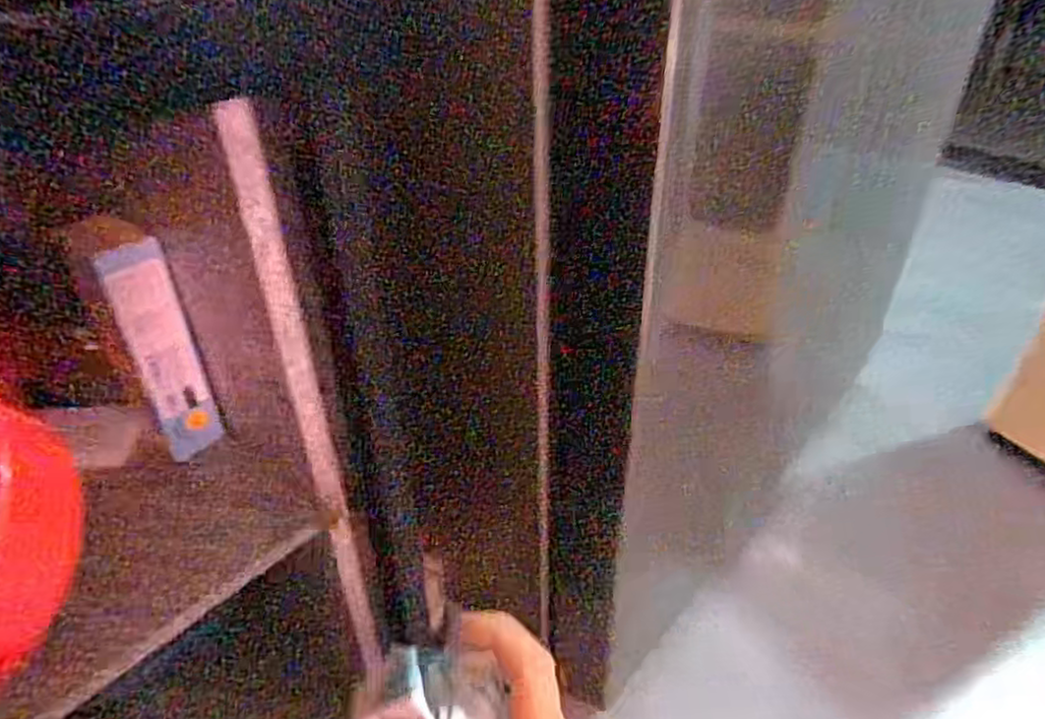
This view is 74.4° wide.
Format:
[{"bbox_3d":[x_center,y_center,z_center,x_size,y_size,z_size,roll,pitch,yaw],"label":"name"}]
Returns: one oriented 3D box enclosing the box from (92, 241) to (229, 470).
[{"bbox_3d":[-0.282,-0.002,0.547,0.045,0.185,0.022,-23,43,-27],"label":"box"}]

